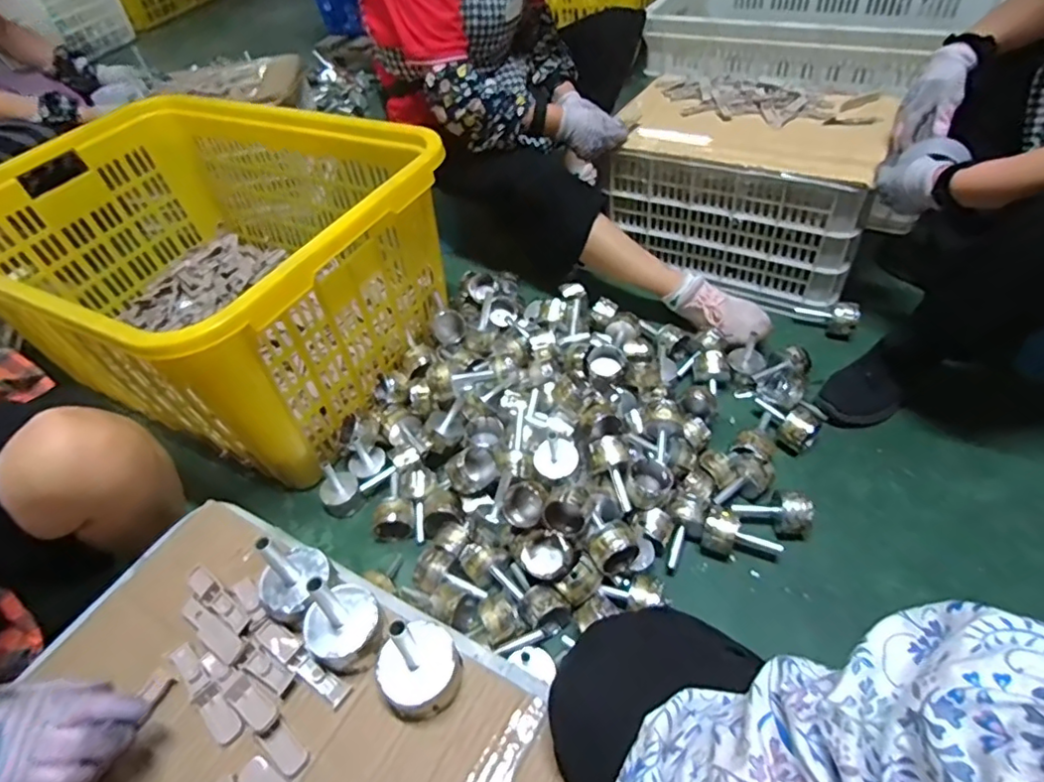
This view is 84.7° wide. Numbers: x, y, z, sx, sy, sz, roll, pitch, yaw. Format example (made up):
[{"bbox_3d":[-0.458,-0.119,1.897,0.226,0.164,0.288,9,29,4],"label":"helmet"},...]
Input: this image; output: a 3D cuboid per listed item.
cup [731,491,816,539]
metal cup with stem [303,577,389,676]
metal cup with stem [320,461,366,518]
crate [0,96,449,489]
[{"bbox_3d":[0.372,0.183,0.833,0.106,0.060,0.046,2,48,9],"label":"cup"},{"bbox_3d":[-0.149,0.186,0.466,0.061,0.099,0.056,-4,48,4],"label":"metal cup with stem"},{"bbox_3d":[-0.299,0.158,0.931,0.063,0.095,0.055,-25,50,-14],"label":"metal cup with stem"},{"bbox_3d":[-0.598,-0.250,1.080,0.856,0.356,0.592,19,53,23],"label":"crate"}]

